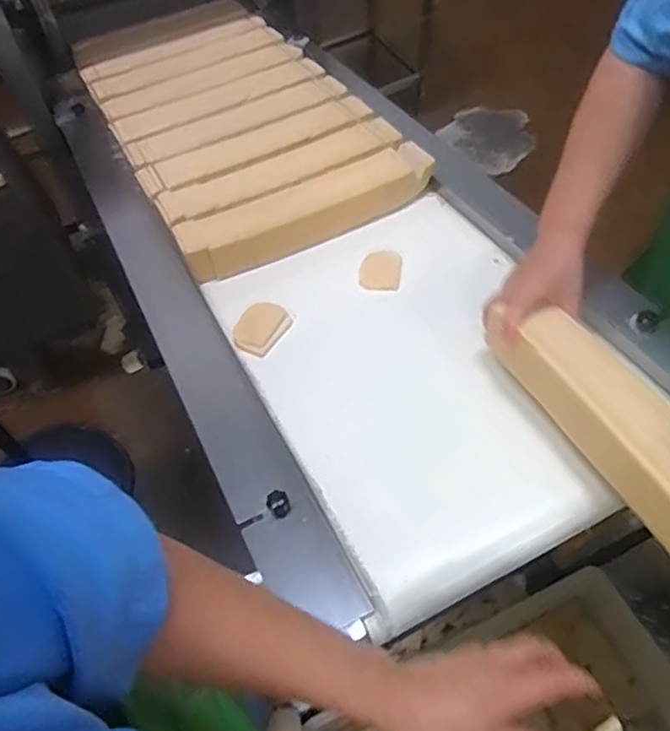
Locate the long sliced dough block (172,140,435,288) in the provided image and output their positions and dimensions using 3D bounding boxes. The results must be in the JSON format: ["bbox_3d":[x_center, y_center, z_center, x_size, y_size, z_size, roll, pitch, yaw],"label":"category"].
[{"bbox_3d":[-0.036,-0.229,0.963,0.389,0.042,0.112,-23,58,-12],"label":"long sliced dough block"}]

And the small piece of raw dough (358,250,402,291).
[{"bbox_3d":[0.062,-0.132,0.910,0.055,0.004,0.080,5,50,7],"label":"small piece of raw dough"}]

